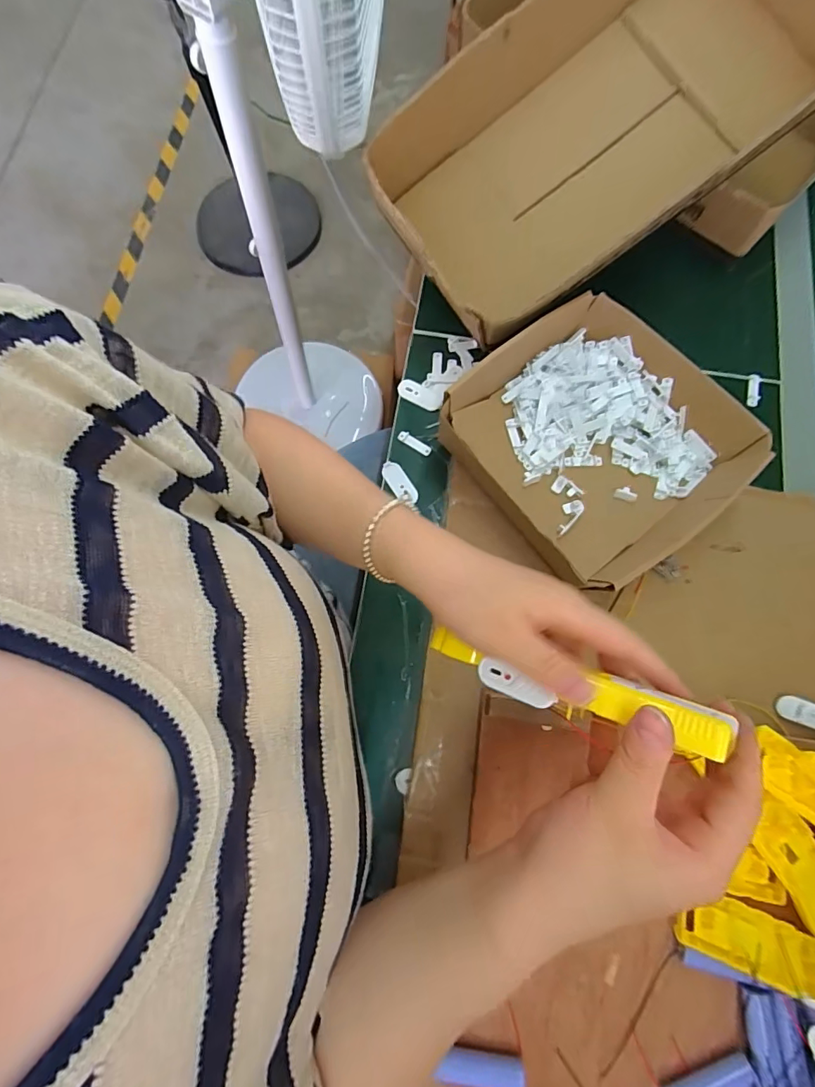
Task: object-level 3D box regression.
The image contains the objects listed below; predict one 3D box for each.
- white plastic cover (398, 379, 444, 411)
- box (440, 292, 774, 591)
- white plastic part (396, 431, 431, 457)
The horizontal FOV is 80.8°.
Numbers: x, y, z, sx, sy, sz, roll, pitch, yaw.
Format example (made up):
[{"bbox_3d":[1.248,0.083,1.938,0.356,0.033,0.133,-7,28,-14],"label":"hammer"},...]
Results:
[{"bbox_3d":[0.014,-0.158,0.510,0.050,0.006,0.023,23,77,4],"label":"white plastic cover"},{"bbox_3d":[0.179,-0.099,0.454,0.228,0.056,0.233,-39,80,-10],"label":"box"},{"bbox_3d":[0.007,-0.103,0.493,0.038,0.005,0.011,32,78,6],"label":"white plastic part"}]

